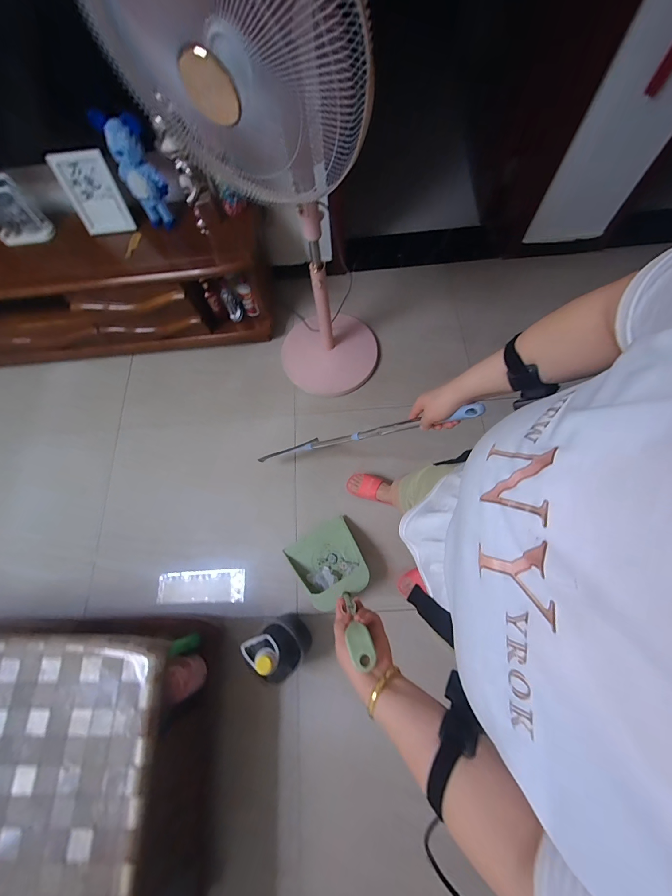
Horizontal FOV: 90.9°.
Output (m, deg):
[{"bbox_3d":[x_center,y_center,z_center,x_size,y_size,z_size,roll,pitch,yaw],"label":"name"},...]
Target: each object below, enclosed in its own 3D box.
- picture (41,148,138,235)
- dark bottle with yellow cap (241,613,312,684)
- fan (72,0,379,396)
[{"bbox_3d":[-0.895,-0.938,1.224,0.211,0.242,0.017,-3,43,5],"label":"picture"},{"bbox_3d":[-0.161,0.585,0.976,0.117,0.294,0.142,-37,73,-10],"label":"dark bottle with yellow cap"},{"bbox_3d":[-0.101,-0.640,0.956,0.516,1.209,0.400,27,74,11],"label":"fan"}]

